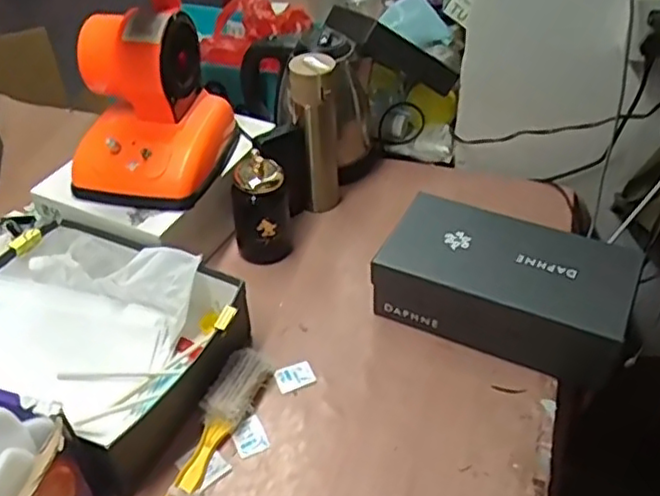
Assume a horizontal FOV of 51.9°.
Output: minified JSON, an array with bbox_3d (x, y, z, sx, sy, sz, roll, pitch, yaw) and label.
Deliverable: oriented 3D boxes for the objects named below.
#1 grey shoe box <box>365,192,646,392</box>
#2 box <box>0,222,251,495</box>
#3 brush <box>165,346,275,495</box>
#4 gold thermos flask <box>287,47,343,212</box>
[{"bbox_3d":[0.216,0.044,0.849,0.287,0.107,0.145,18,45,20],"label":"grey shoe box"},{"bbox_3d":[-0.285,0.097,0.797,0.322,0.094,0.249,20,46,22],"label":"box"},{"bbox_3d":[-0.133,0.203,0.746,0.052,0.036,0.229,17,45,19],"label":"brush"},{"bbox_3d":[-0.021,-0.172,0.997,0.068,0.227,0.070,-1,42,0],"label":"gold thermos flask"}]

